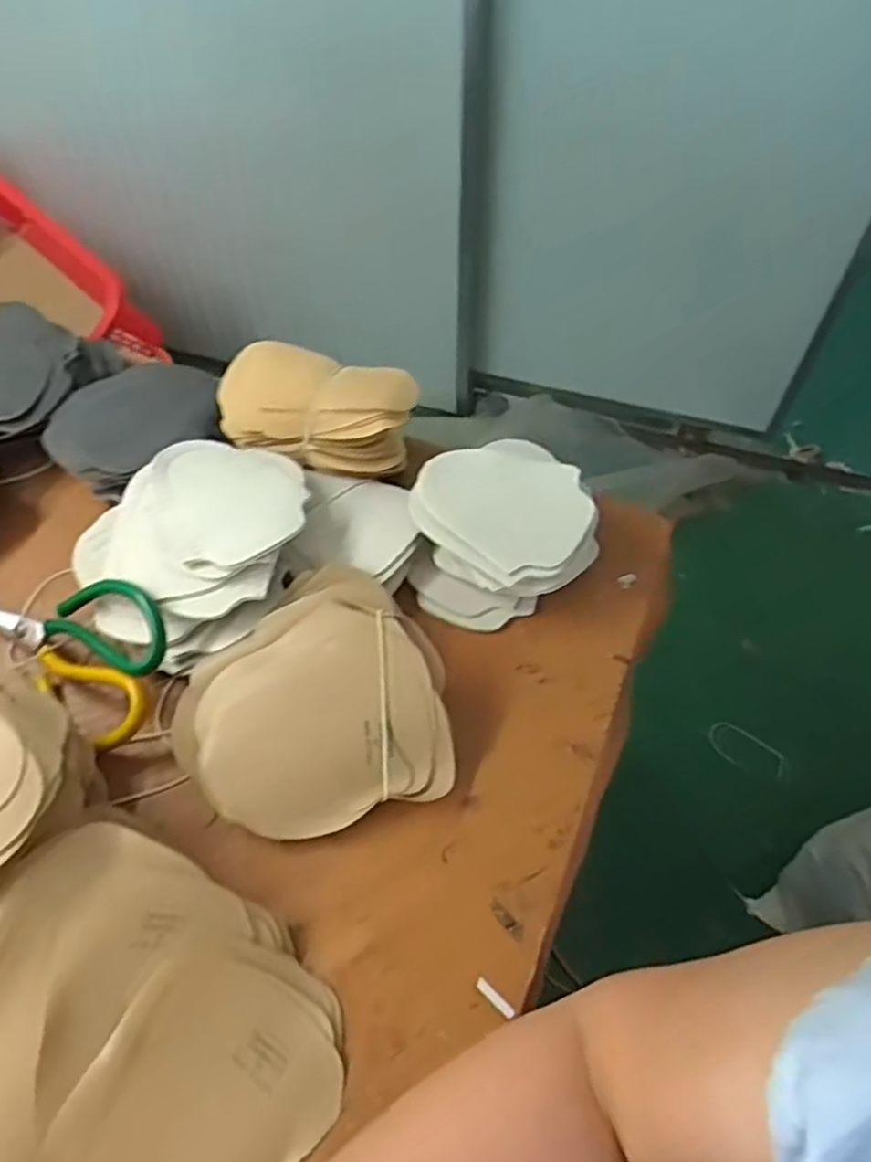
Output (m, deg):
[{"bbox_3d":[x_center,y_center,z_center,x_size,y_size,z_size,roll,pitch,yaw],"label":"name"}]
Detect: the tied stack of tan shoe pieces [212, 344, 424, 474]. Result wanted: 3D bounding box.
[{"bbox_3d":[-0.093,-0.137,0.583,0.152,0.060,0.086,11,57,8],"label":"tied stack of tan shoe pieces"}]

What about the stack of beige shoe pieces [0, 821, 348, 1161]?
[{"bbox_3d":[-0.148,0.231,0.365,0.193,0.057,0.162,21,58,14],"label":"stack of beige shoe pieces"}]

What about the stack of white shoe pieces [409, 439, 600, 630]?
[{"bbox_3d":[0.045,-0.041,0.541,0.134,0.055,0.129,-17,57,-11],"label":"stack of white shoe pieces"}]

